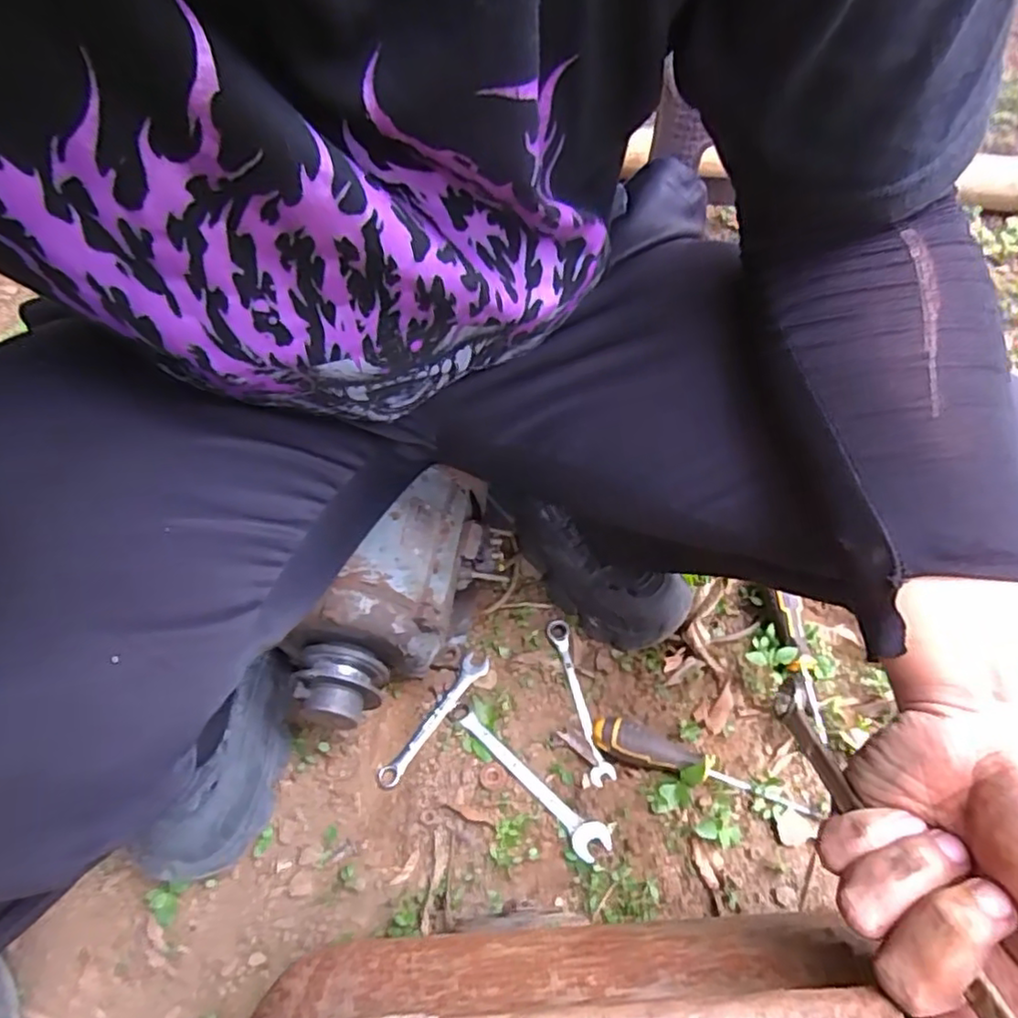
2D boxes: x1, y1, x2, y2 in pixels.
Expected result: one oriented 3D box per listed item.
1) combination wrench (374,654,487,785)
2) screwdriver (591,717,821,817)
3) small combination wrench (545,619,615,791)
[{"bbox_3d":[-0.071,0.194,0.600,0.025,0.010,0.141,31,59,22],"label":"combination wrench"},{"bbox_3d":[0.164,0.216,0.551,0.187,0.024,0.034,16,54,12],"label":"screwdriver"},{"bbox_3d":[0.065,0.178,0.610,0.022,0.010,0.158,-11,53,-8],"label":"small combination wrench"}]

